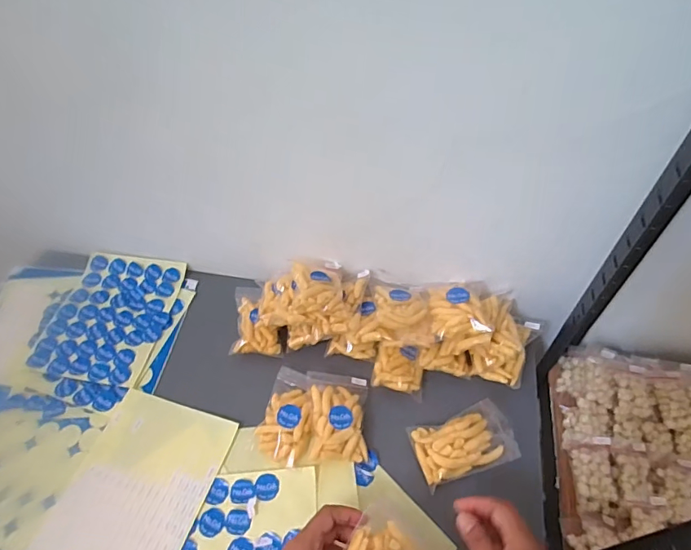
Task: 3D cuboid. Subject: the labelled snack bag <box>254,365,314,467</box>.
[{"bbox_3d":[-0.069,0.170,0.558,0.062,0.022,0.112,9,54,10],"label":"labelled snack bag"}]

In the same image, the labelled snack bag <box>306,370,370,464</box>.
[{"bbox_3d":[-0.009,0.167,0.551,0.070,0.026,0.105,-2,53,2],"label":"labelled snack bag"}]

